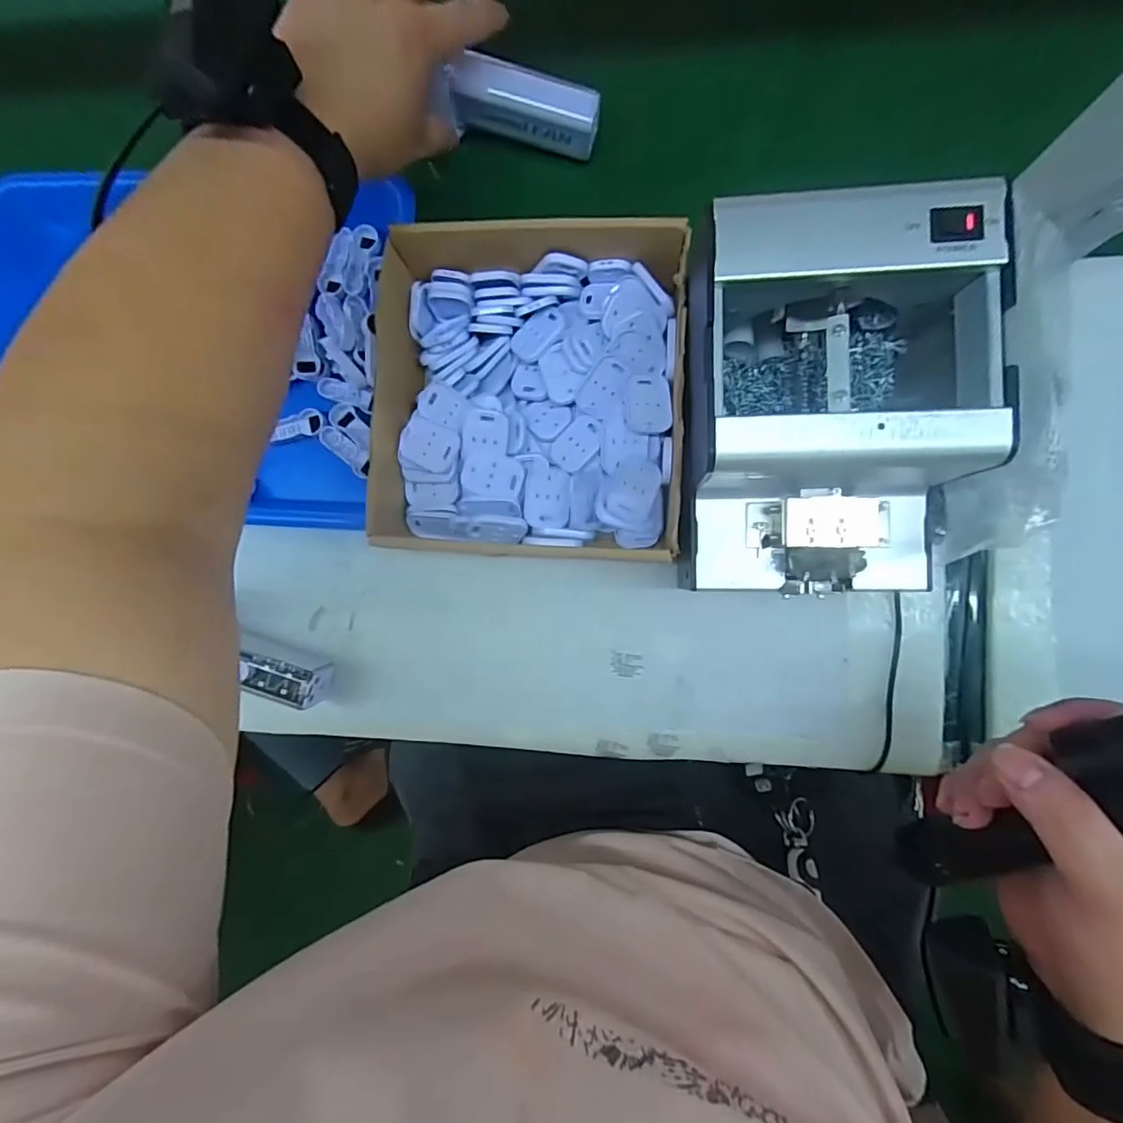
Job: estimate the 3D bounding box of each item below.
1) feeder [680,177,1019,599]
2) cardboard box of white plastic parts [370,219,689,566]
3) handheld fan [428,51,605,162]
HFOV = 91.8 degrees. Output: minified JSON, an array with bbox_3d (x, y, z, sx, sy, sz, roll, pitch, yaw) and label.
[{"bbox_3d":[0.135,-0.074,0.296,0.128,0.129,0.183,3,89,6],"label":"feeder"},{"bbox_3d":[-0.017,-0.107,0.349,0.189,0.051,0.207,2,89,6],"label":"cardboard box of white plastic parts"},{"bbox_3d":[-0.027,-0.313,0.376,0.104,0.036,0.033,12,95,-3],"label":"handheld fan"}]

